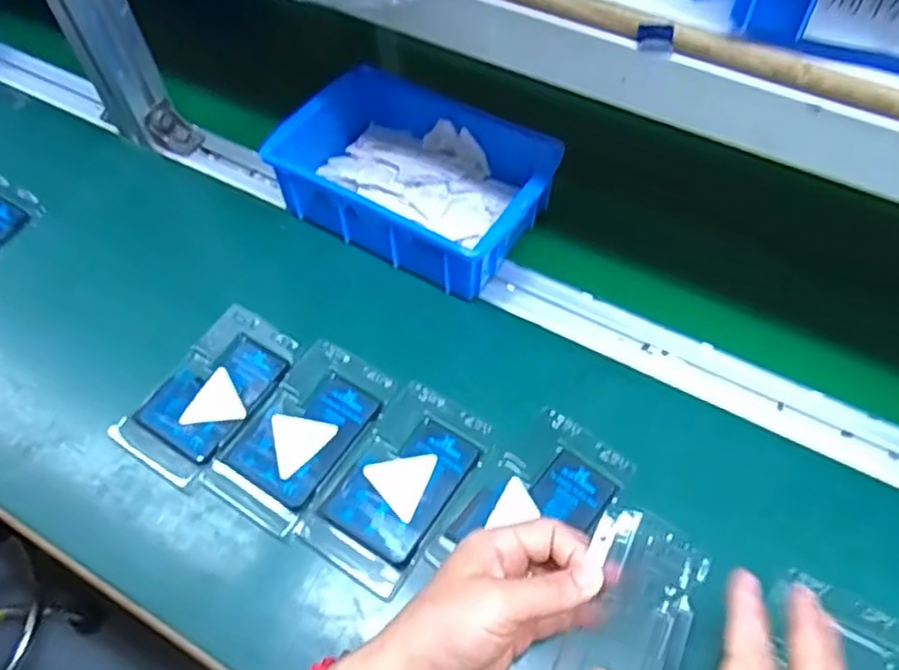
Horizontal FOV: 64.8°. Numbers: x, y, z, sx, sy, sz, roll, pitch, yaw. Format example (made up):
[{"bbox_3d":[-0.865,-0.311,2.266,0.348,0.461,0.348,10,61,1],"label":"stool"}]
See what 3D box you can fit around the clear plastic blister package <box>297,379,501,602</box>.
[{"bbox_3d":[-0.030,0.094,0.454,0.074,0.005,0.127,29,62,19],"label":"clear plastic blister package"}]

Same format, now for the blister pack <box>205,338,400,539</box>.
[{"bbox_3d":[-0.099,0.064,0.476,0.073,0.009,0.124,27,61,19],"label":"blister pack"}]

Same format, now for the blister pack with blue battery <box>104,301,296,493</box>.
[{"bbox_3d":[-0.166,0.039,0.496,0.071,0.009,0.125,28,62,19],"label":"blister pack with blue battery"}]

